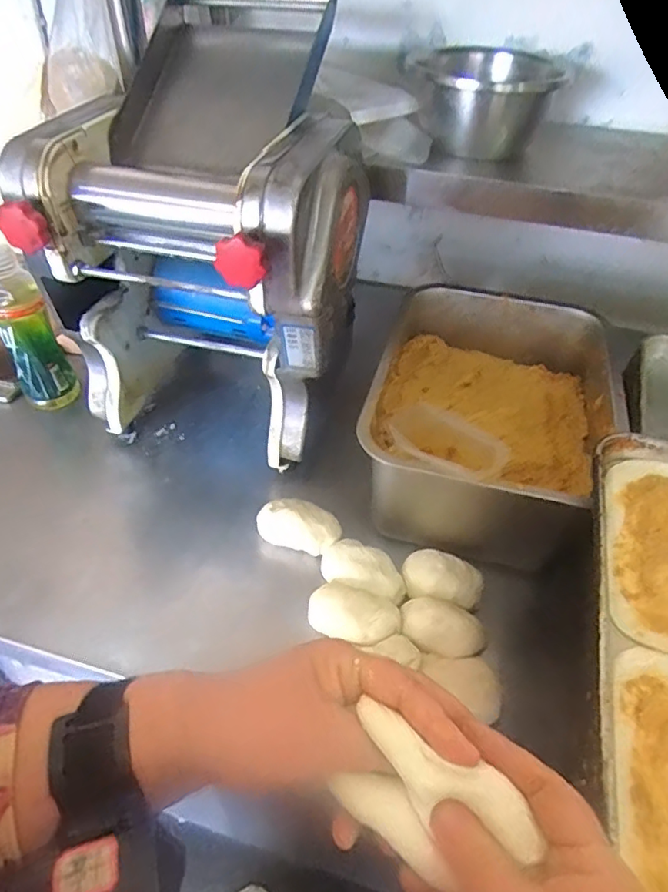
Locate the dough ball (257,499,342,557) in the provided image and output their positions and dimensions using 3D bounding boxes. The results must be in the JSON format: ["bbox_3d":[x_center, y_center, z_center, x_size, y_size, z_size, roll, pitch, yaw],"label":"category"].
[{"bbox_3d":[-0.038,0.089,0.640,0.094,0.035,0.055,18,46,15],"label":"dough ball"}]

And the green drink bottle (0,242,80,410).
[{"bbox_3d":[-0.399,-0.149,0.741,0.070,0.204,0.062,-18,48,-20],"label":"green drink bottle"}]

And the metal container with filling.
[{"bbox_3d":[0.181,-0.041,0.673,0.253,0.171,0.357,11,45,9],"label":"metal container with filling"}]

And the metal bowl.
[{"bbox_3d":[0.185,-0.443,0.733,0.174,0.094,0.146,0,44,-3],"label":"metal bowl"}]

